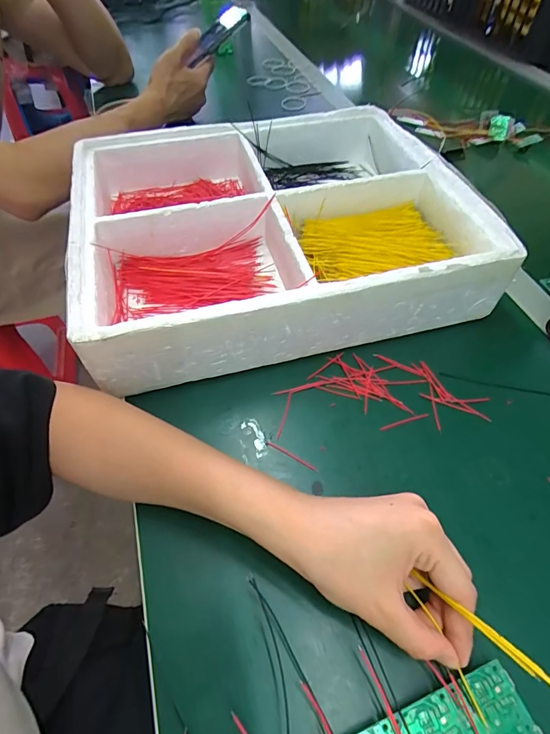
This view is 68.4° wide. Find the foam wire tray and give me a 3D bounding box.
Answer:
[{"bbox_3d":[-0.005,-0.151,0.428,0.367,0.080,0.312,-12,54,-10],"label":"foam wire tray"}]

